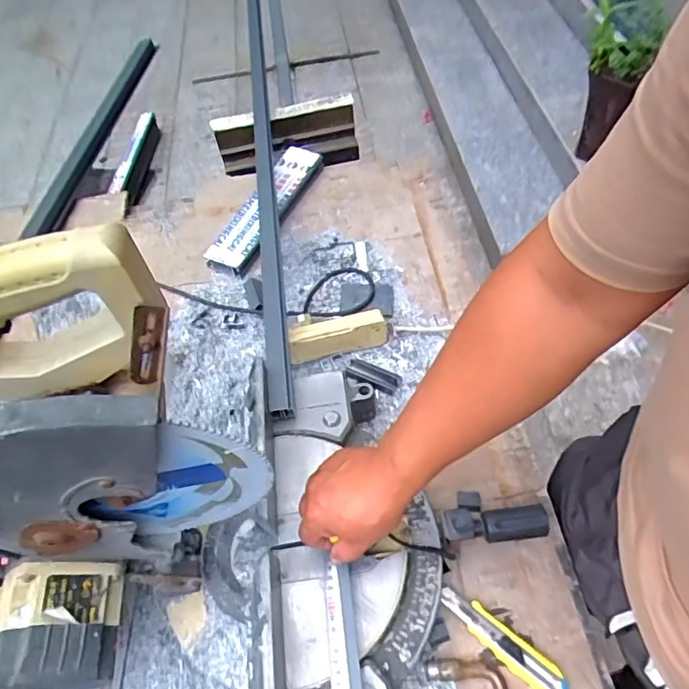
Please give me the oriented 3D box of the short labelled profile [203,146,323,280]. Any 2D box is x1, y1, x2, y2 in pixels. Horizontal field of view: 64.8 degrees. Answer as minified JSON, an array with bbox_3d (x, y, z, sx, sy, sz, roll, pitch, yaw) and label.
[{"bbox_3d":[-0.151,-0.276,1.085,0.095,0.037,0.363,19,58,18],"label":"short labelled profile"}]

